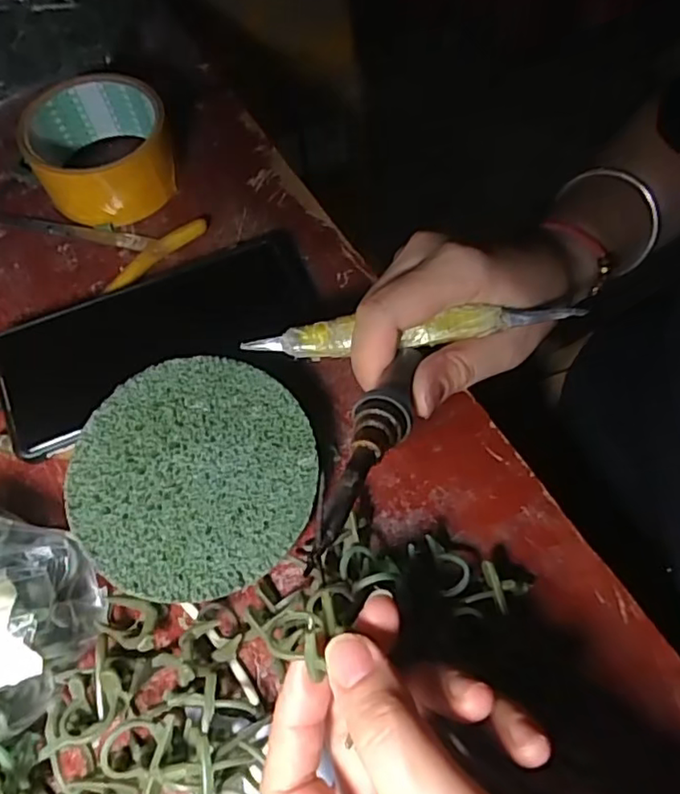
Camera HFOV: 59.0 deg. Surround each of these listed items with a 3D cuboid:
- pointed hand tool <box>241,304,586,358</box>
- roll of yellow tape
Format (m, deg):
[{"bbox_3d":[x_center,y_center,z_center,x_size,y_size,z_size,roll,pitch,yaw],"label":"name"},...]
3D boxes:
[{"bbox_3d":[0.030,-0.031,0.271,0.147,0.012,0.013,-6,60,4],"label":"pointed hand tool"},{"bbox_3d":[-0.150,-0.157,0.382,0.083,0.048,0.083,-2,61,3],"label":"roll of yellow tape"}]

